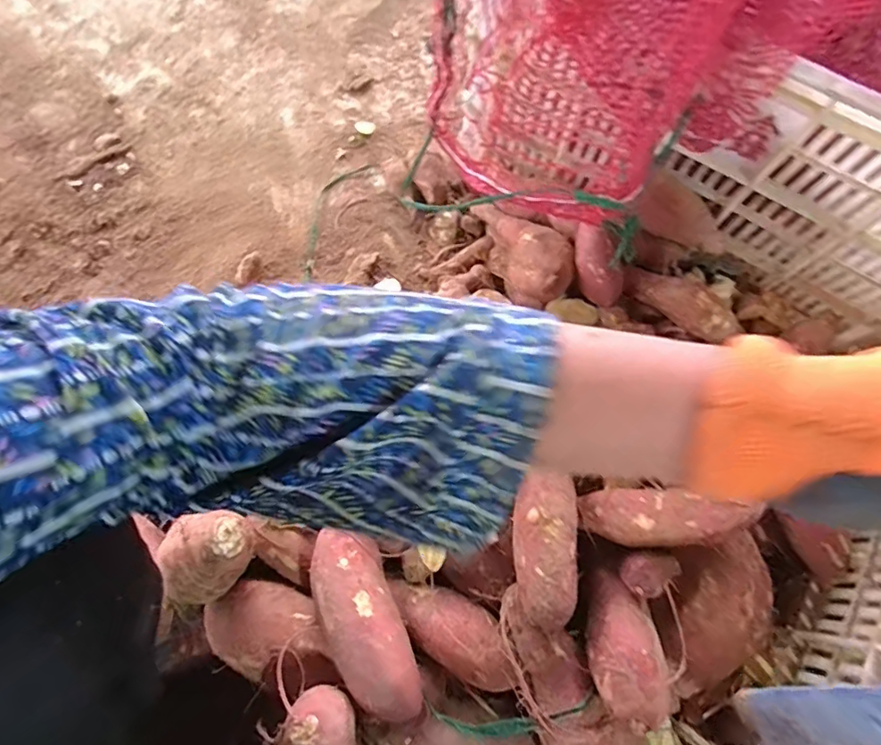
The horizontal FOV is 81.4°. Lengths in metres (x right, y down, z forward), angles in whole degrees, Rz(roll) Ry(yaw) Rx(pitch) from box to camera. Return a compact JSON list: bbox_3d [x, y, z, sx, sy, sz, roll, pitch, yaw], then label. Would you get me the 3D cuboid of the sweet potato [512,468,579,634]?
[{"bbox_3d":[0.077,0.129,0.379,0.045,0.036,0.106,6,70,2],"label":"sweet potato"}]

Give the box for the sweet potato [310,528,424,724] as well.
[{"bbox_3d":[-0.057,0.186,0.381,0.052,0.037,0.136,-22,72,-8],"label":"sweet potato"}]

